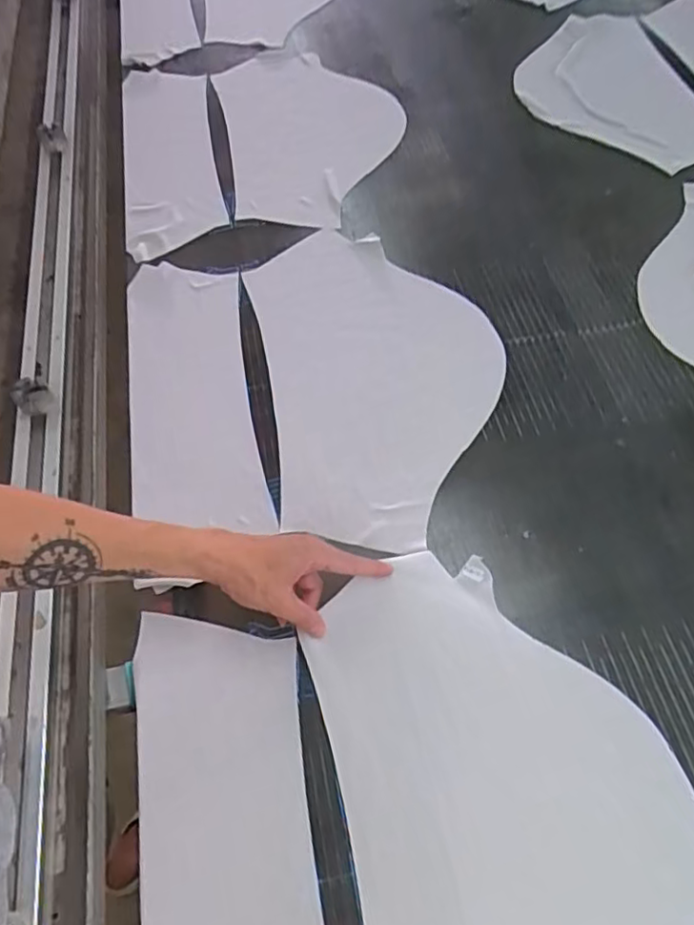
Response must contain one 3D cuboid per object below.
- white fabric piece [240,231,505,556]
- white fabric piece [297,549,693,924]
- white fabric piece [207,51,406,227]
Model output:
[{"bbox_3d":[0.043,-0.120,0.767,0.285,0.013,0.477,-9,58,-5],"label":"white fabric piece"},{"bbox_3d":[0.138,0.297,0.506,0.276,0.024,0.451,-10,58,-6],"label":"white fabric piece"},{"bbox_3d":[-0.058,-0.584,1.065,0.304,0.015,0.543,-12,60,-4],"label":"white fabric piece"}]

